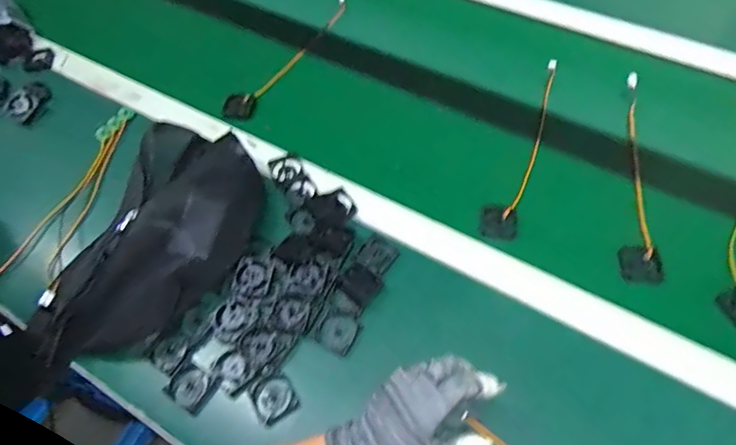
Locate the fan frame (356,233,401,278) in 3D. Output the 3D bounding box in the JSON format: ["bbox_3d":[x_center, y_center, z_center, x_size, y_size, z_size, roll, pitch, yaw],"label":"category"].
[{"bbox_3d":[0.011,0.037,0.566,0.039,0.006,0.042,32,66,21],"label":"fan frame"}]

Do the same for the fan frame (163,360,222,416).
[{"bbox_3d":[-0.178,0.166,0.507,0.043,0.009,0.041,23,63,17],"label":"fan frame"}]

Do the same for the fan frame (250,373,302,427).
[{"bbox_3d":[-0.093,0.174,0.498,0.042,0.016,0.043,-27,61,-12],"label":"fan frame"}]

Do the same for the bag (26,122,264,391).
[{"bbox_3d":[-0.240,0.029,0.550,0.160,0.080,0.336,29,75,22],"label":"bag"}]

